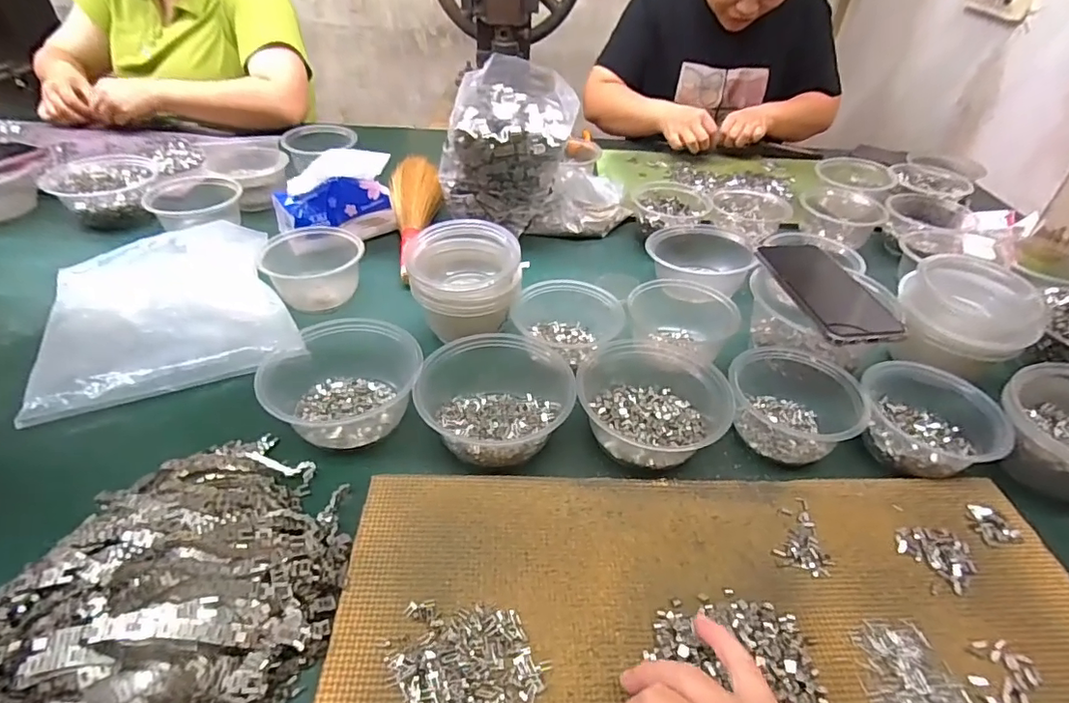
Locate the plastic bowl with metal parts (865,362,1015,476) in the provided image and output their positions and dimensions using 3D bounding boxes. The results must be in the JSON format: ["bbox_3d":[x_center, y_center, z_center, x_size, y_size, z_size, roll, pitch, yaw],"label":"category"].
[{"bbox_3d":[0.353,0.060,0.486,0.102,0.049,0.117,-30,52,-32],"label":"plastic bowl with metal parts"}]

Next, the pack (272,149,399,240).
[{"bbox_3d":[-0.266,-0.204,0.725,0.149,0.104,0.065,-19,46,-23],"label":"pack"}]

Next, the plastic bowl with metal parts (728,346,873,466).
[{"bbox_3d":[0.240,0.042,0.492,0.110,0.058,0.104,2,42,-2],"label":"plastic bowl with metal parts"}]

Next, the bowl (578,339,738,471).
[{"bbox_3d":[0.107,0.041,0.495,0.134,0.049,0.133,2,42,-2],"label":"bowl"}]

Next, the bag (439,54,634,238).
[{"bbox_3d":[-0.003,-0.284,0.766,0.251,0.194,0.145,-9,43,-13],"label":"bag"}]

